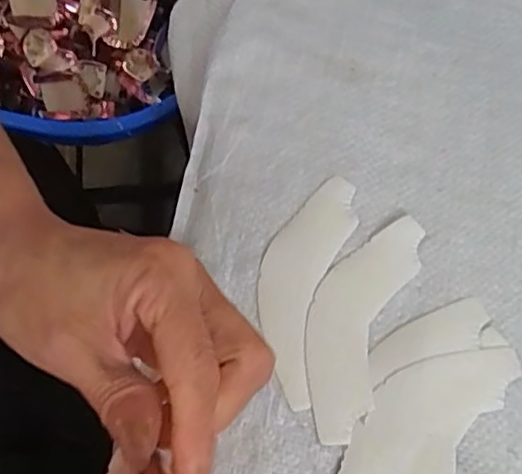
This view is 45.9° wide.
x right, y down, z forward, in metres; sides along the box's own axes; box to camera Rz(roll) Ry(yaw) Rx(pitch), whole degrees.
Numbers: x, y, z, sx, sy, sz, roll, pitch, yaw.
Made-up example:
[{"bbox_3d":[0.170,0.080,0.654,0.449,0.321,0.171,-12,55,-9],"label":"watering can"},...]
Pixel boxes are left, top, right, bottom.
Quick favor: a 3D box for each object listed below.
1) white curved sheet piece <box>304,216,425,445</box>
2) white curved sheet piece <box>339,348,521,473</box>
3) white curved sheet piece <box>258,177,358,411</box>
[{"bbox_3d":[0.046,0.039,0.301,0.041,0.004,0.115,22,71,6],"label":"white curved sheet piece"},{"bbox_3d":[0.071,0.086,0.287,0.115,0.004,0.040,-37,76,-14],"label":"white curved sheet piece"},{"bbox_3d":[0.019,0.021,0.306,0.037,0.004,0.115,17,71,4],"label":"white curved sheet piece"}]

